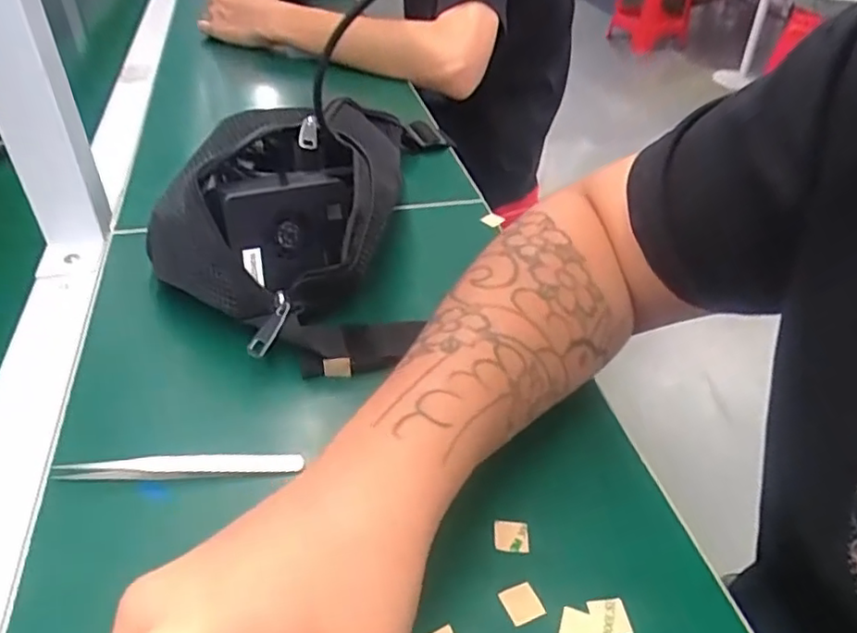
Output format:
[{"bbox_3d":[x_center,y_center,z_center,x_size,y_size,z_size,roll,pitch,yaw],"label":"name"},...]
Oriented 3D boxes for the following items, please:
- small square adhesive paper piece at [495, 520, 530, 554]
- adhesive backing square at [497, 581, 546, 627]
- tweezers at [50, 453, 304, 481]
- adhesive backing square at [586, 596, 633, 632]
[{"bbox_3d":[0.038,0.102,0.292,0.015,0.004,0.015,1,46,1],"label":"small square adhesive paper piece"},{"bbox_3d":[0.040,0.122,0.268,0.015,0.004,0.016,-18,48,-16],"label":"adhesive backing square"},{"bbox_3d":[-0.121,0.074,0.307,0.114,0.009,0.010,-3,40,-7],"label":"tweezers"},{"bbox_3d":[0.076,0.127,0.264,0.016,0.004,0.016,-4,43,-8],"label":"adhesive backing square"}]

